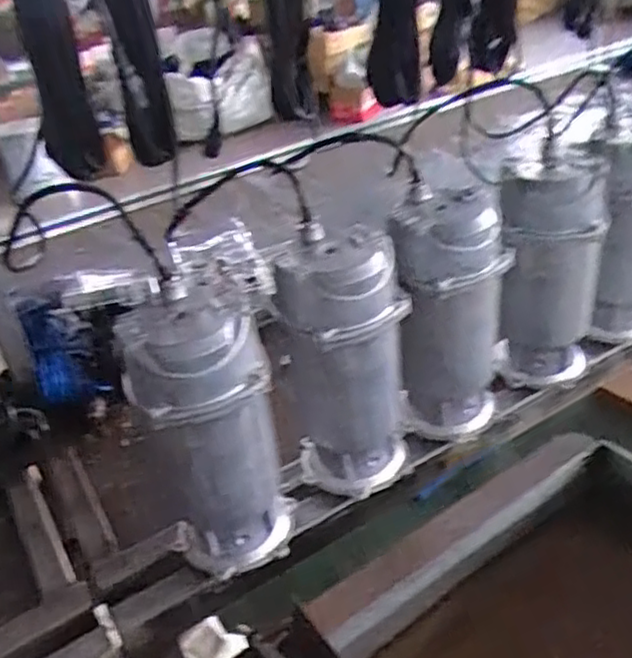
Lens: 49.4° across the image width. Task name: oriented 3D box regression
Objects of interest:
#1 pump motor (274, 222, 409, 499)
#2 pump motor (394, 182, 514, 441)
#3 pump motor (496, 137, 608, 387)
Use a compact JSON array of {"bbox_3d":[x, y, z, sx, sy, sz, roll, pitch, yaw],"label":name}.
[{"bbox_3d":[0.034,0.037,0.795,0.133,0.295,0.146,-5,35,3],"label":"pump motor"},{"bbox_3d":[0.160,-0.006,0.820,0.124,0.289,0.121,1,36,11],"label":"pump motor"},{"bbox_3d":[0.304,-0.068,0.905,0.120,0.295,0.112,10,38,23],"label":"pump motor"}]

